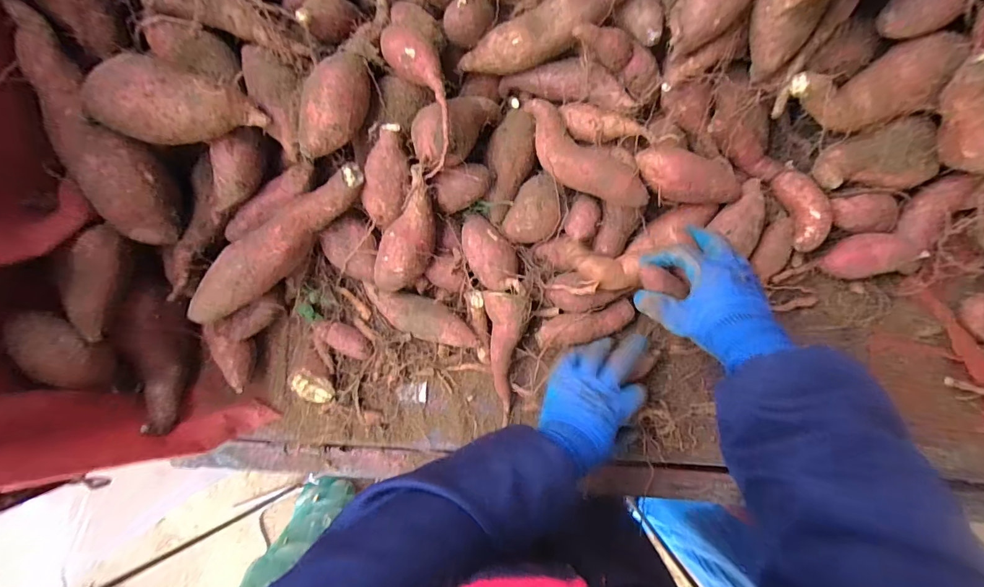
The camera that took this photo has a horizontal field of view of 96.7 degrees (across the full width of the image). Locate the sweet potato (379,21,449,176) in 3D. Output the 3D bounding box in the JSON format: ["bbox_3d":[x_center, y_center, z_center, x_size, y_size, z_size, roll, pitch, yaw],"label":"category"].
[{"bbox_3d":[-0.076,-0.219,0.446,0.055,0.039,0.185,-21,86,2],"label":"sweet potato"}]

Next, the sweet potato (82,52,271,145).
[{"bbox_3d":[-0.304,-0.182,0.414,0.165,0.061,0.067,1,87,-12],"label":"sweet potato"}]

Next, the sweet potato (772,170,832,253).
[{"bbox_3d":[0.353,-0.096,0.492,0.038,0.029,0.091,-12,86,3],"label":"sweet potato"}]

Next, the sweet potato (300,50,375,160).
[{"bbox_3d":[-0.158,-0.190,0.439,0.057,0.046,0.110,16,88,4],"label":"sweet potato"}]

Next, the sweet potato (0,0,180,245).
[{"bbox_3d":[-0.407,-0.160,0.444,0.077,0.059,0.239,-23,108,2],"label":"sweet potato"}]

